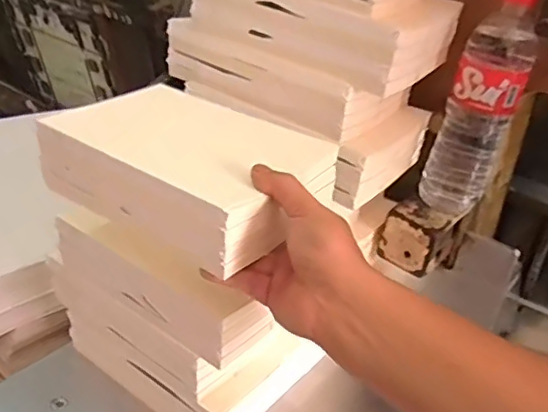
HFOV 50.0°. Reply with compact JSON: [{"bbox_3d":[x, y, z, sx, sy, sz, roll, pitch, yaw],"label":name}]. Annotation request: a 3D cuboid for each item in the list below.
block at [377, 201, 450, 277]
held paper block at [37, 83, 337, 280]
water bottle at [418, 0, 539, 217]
[{"bbox_3d":[0.153,0.031,0.640,0.064,0.060,0.051,24,33,29],"label":"block"},{"bbox_3d":[-0.075,-0.031,0.514,0.211,0.071,0.144,23,32,27],"label":"held paper block"},{"bbox_3d":[0.210,-0.096,0.600,0.077,0.218,0.061,14,29,14],"label":"water bottle"}]

